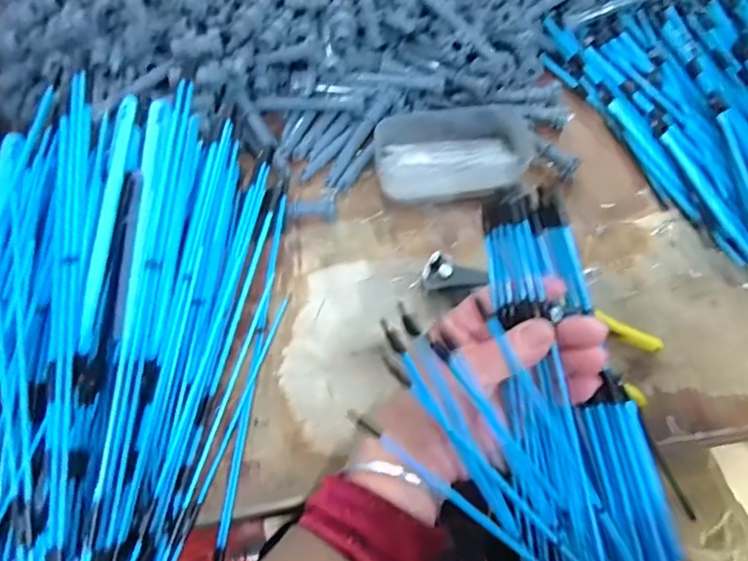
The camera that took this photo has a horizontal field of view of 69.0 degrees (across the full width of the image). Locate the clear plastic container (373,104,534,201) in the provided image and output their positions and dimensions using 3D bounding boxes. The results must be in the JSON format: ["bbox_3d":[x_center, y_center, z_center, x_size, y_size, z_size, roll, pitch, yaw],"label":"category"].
[{"bbox_3d":[0.063,-0.106,0.441,0.123,0.029,0.079,-7,61,-5],"label":"clear plastic container"}]

